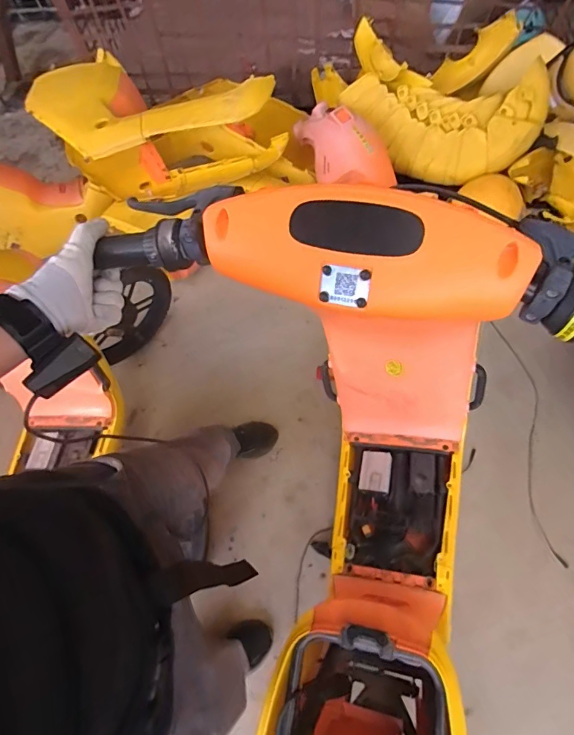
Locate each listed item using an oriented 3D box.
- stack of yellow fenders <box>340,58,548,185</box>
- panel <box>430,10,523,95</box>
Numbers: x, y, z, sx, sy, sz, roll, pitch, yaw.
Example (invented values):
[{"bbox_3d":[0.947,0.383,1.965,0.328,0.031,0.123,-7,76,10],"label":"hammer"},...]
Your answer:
[{"bbox_3d":[0.470,-0.761,1.357,0.572,0.219,0.240,7,66,8],"label":"stack of yellow fenders"},{"bbox_3d":[0.619,-1.035,1.436,0.053,0.284,0.132,-19,87,-43],"label":"panel"}]

